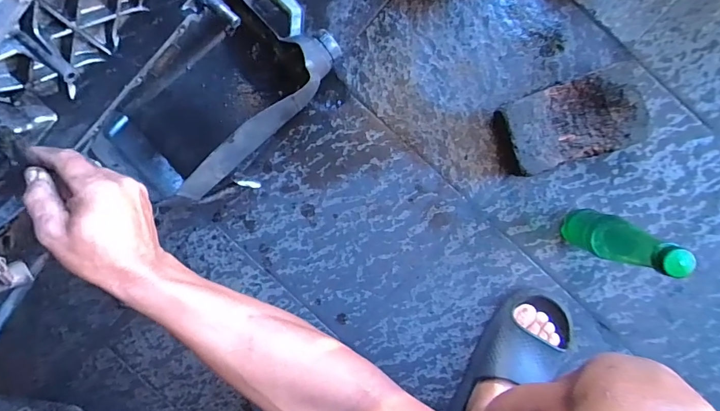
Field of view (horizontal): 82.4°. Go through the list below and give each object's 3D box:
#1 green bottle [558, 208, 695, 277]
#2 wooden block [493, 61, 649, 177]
[{"bbox_3d":[0.303,0.041,0.494,0.050,0.217,0.050,1,97,5],"label":"green bottle"},{"bbox_3d":[0.283,-0.113,0.560,0.182,0.061,0.107,-15,95,7],"label":"wooden block"}]

